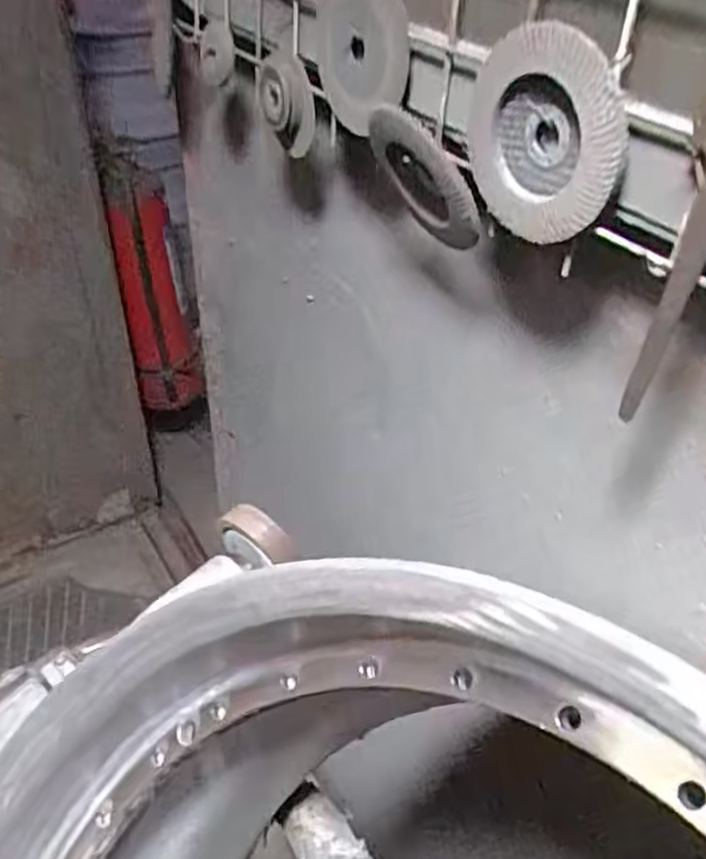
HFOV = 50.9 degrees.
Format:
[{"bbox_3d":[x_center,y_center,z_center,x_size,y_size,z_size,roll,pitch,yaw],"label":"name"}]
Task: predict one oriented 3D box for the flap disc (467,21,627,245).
[{"bbox_3d":[0.090,-0.139,0.351,0.025,0.092,0.087,-20,52,-17],"label":"flap disc"}]

